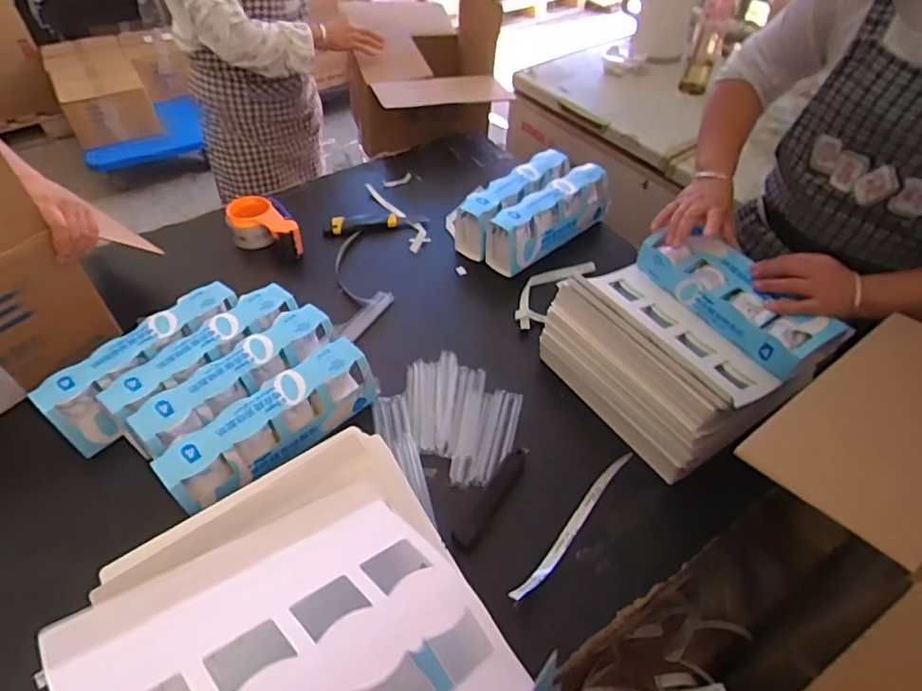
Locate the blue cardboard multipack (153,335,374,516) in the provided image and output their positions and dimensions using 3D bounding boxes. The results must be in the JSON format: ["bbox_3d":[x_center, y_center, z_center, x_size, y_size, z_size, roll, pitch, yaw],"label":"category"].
[{"bbox_3d":[-0.234,0.100,0.700,0.068,0.080,0.274,36,57,26],"label":"blue cardboard multipack"}]

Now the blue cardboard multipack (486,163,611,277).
[{"bbox_3d":[0.163,-0.233,1.013,0.257,0.103,0.080,-33,57,-27],"label":"blue cardboard multipack"}]

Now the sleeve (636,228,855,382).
[{"bbox_3d":[0.403,-0.081,0.808,0.124,0.058,0.284,-29,55,-24],"label":"sleeve"}]

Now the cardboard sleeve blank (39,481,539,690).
[{"bbox_3d":[-0.100,0.228,0.389,0.273,0.019,0.269,-15,41,-43],"label":"cardboard sleeve blank"}]

